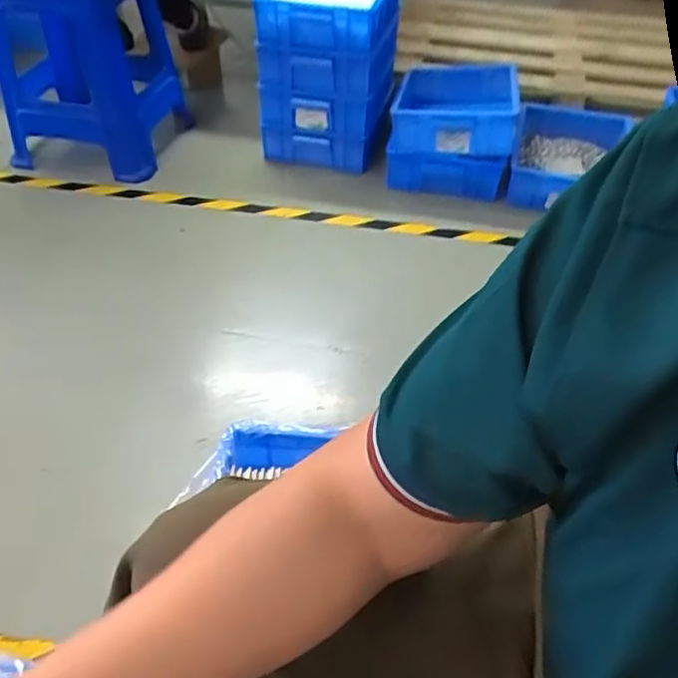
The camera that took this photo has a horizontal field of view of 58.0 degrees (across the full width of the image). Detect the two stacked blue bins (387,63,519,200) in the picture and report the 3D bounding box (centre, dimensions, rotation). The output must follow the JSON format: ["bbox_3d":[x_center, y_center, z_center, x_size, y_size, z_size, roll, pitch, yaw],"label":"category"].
[{"bbox_3d":[0.272,-0.501,1.447,0.271,0.201,0.280,10,46,9],"label":"two stacked blue bins"}]

